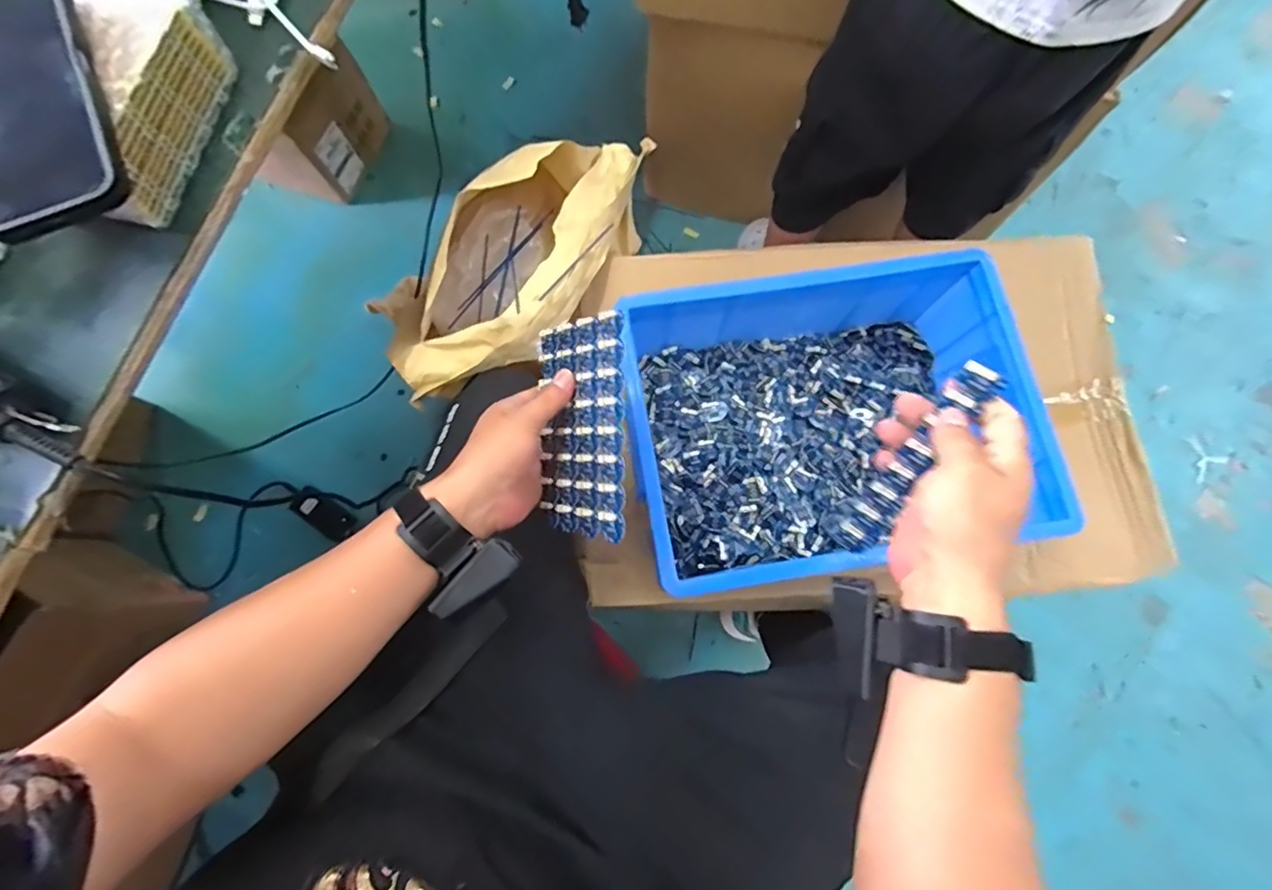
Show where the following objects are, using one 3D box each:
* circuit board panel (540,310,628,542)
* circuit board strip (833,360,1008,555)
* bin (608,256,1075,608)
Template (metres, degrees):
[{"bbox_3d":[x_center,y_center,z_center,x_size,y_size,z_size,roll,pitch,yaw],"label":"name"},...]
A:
[{"bbox_3d":[-0.046,-0.015,0.453,0.006,0.110,0.173,0,90,-41],"label":"circuit board panel"},{"bbox_3d":[0.201,0.016,0.406,0.026,0.011,0.168,28,122,6],"label":"circuit board strip"},{"bbox_3d":[0.204,-0.024,0.610,0.386,0.131,0.315,-12,78,-2],"label":"bin"}]

